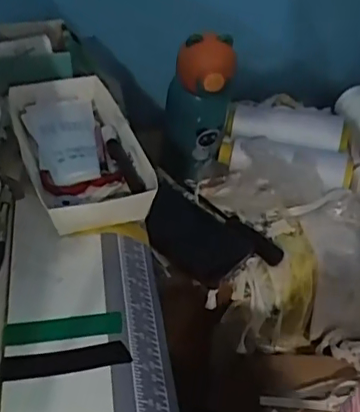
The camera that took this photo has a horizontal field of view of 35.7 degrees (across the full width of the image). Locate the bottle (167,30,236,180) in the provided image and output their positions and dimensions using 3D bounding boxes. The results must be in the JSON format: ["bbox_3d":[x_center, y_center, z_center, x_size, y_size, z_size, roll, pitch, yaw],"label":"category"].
[{"bbox_3d":[0.022,-0.126,0.743,0.086,0.208,0.074,3,41,2],"label":"bottle"}]

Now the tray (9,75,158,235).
[{"bbox_3d":[-0.092,-0.052,0.502,0.094,0.037,0.192,-14,43,-19],"label":"tray"}]

